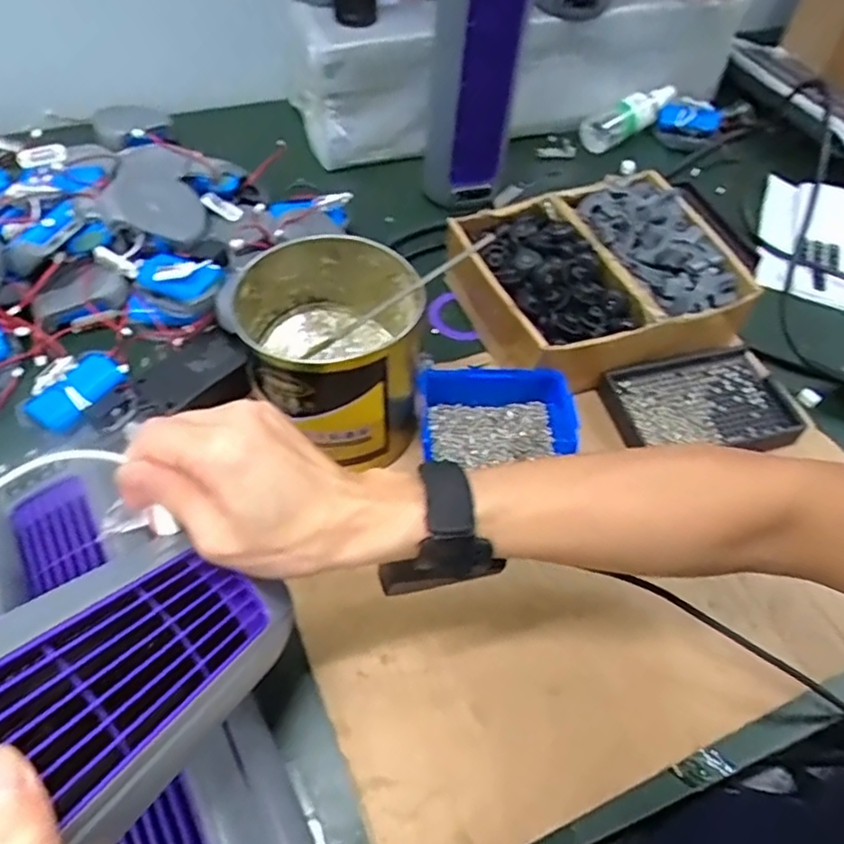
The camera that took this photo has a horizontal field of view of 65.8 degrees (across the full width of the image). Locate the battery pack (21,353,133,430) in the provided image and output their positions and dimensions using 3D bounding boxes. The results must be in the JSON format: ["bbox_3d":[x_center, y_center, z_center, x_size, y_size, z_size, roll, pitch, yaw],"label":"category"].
[{"bbox_3d":[-0.261,-0.025,0.494,0.038,0.021,0.072,23,56,11],"label":"battery pack"}]

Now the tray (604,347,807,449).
[{"bbox_3d":[0.231,-0.014,0.542,0.155,0.027,0.094,-7,55,-10],"label":"tray"}]

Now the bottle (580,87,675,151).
[{"bbox_3d":[0.265,-0.385,0.819,0.152,0.036,0.041,-32,61,-8],"label":"bottle"}]

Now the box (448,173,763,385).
[{"bbox_3d":[0.150,-0.126,0.570,0.216,0.071,0.180,-19,58,-17],"label":"box"}]

